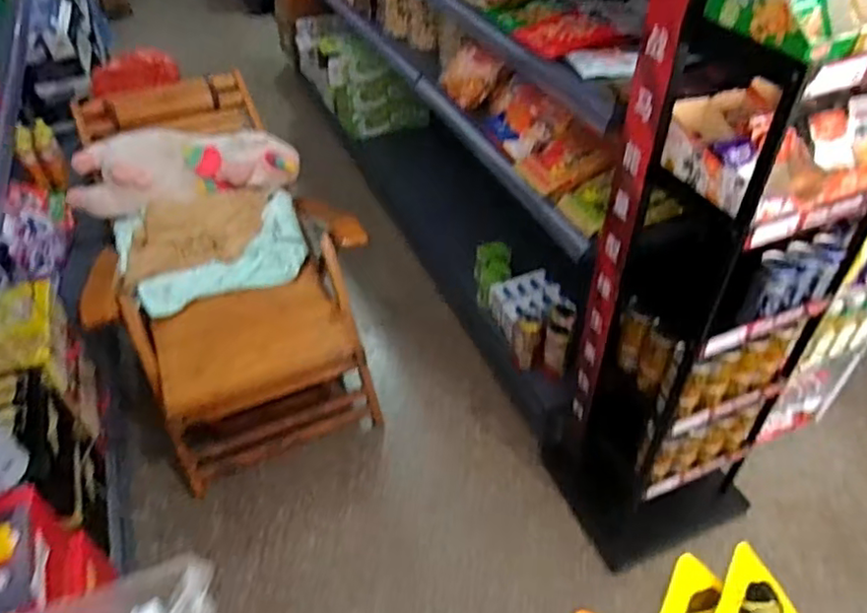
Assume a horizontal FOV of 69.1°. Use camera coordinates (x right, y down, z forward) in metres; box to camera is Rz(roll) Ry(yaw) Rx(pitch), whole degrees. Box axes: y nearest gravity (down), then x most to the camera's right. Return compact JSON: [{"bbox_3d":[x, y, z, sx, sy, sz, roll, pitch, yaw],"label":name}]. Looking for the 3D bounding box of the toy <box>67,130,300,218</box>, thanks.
[{"bbox_3d":[-0.685,-0.393,1.754,0.589,0.102,0.246,-13,77,-13],"label":"toy"}]

